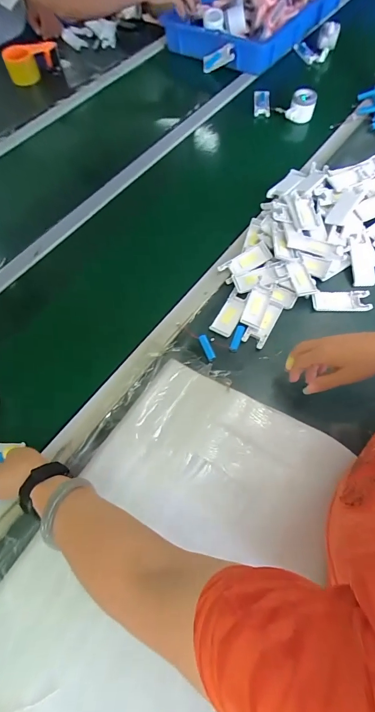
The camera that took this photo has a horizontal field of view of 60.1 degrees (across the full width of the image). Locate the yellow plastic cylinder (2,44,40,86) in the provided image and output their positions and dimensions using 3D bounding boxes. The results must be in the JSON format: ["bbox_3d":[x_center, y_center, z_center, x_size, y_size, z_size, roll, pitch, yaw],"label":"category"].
[{"bbox_3d":[-0.490,-0.862,0.954,0.084,0.060,0.089,-24,66,-8],"label":"yellow plastic cylinder"}]

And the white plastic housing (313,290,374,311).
[{"bbox_3d":[0.287,-0.104,0.605,0.106,0.018,0.042,-1,65,2],"label":"white plastic housing"}]

